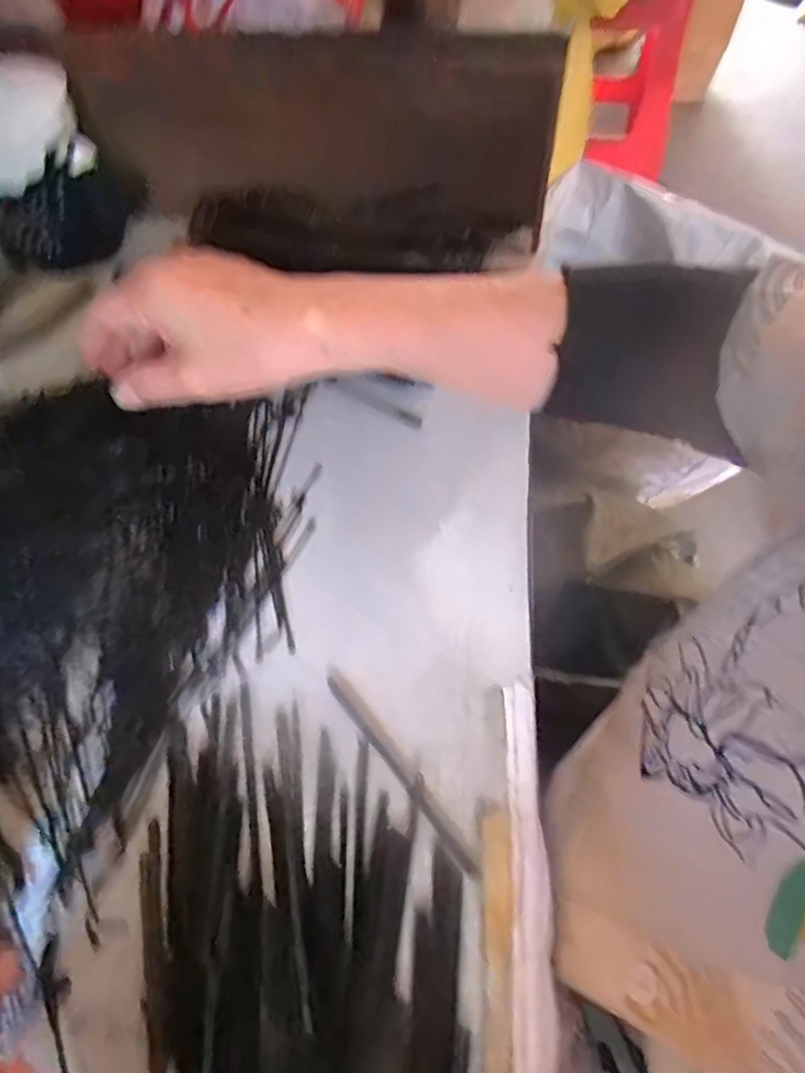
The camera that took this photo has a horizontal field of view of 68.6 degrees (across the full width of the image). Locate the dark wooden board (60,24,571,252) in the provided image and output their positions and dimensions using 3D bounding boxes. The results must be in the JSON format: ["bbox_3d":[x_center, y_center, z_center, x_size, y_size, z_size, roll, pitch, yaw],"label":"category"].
[{"bbox_3d":[-0.059,-0.302,0.432,0.337,0.119,0.027,5,26,-3],"label":"dark wooden board"}]

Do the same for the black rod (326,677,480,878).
[{"bbox_3d":[-0.003,0.100,0.253,0.005,0.004,0.100,-35,65,-18],"label":"black rod"}]

